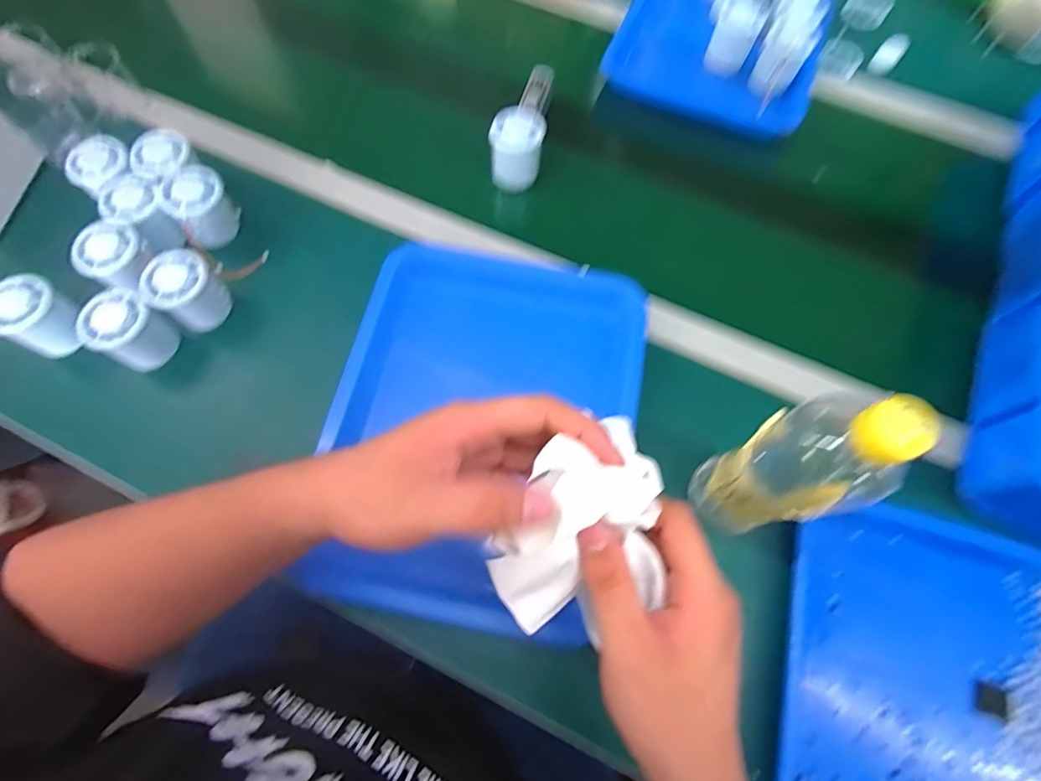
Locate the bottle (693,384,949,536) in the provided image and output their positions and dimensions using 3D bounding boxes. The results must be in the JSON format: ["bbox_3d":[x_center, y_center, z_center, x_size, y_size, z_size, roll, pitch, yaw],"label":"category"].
[{"bbox_3d":[0.176,0.059,0.340,0.053,0.222,0.062,-16,69,-7],"label":"bottle"}]

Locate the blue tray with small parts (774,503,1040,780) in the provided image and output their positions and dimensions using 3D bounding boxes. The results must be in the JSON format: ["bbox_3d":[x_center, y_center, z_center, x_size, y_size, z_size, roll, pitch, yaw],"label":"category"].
[{"bbox_3d":[0.367,0.239,0.380,0.334,0.031,0.253,16,71,6],"label":"blue tray with small parts"}]

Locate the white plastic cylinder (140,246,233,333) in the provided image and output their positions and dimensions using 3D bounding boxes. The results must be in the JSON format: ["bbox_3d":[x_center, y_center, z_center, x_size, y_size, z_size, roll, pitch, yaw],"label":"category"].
[{"bbox_3d":[-0.319,-0.094,0.479,0.049,0.061,0.060,30,71,11],"label":"white plastic cylinder"}]

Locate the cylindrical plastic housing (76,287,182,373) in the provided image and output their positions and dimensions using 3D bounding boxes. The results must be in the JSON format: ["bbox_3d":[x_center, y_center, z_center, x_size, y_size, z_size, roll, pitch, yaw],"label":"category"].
[{"bbox_3d":[-0.362,-0.054,0.462,0.047,0.062,0.056,32,71,11],"label":"cylindrical plastic housing"}]

